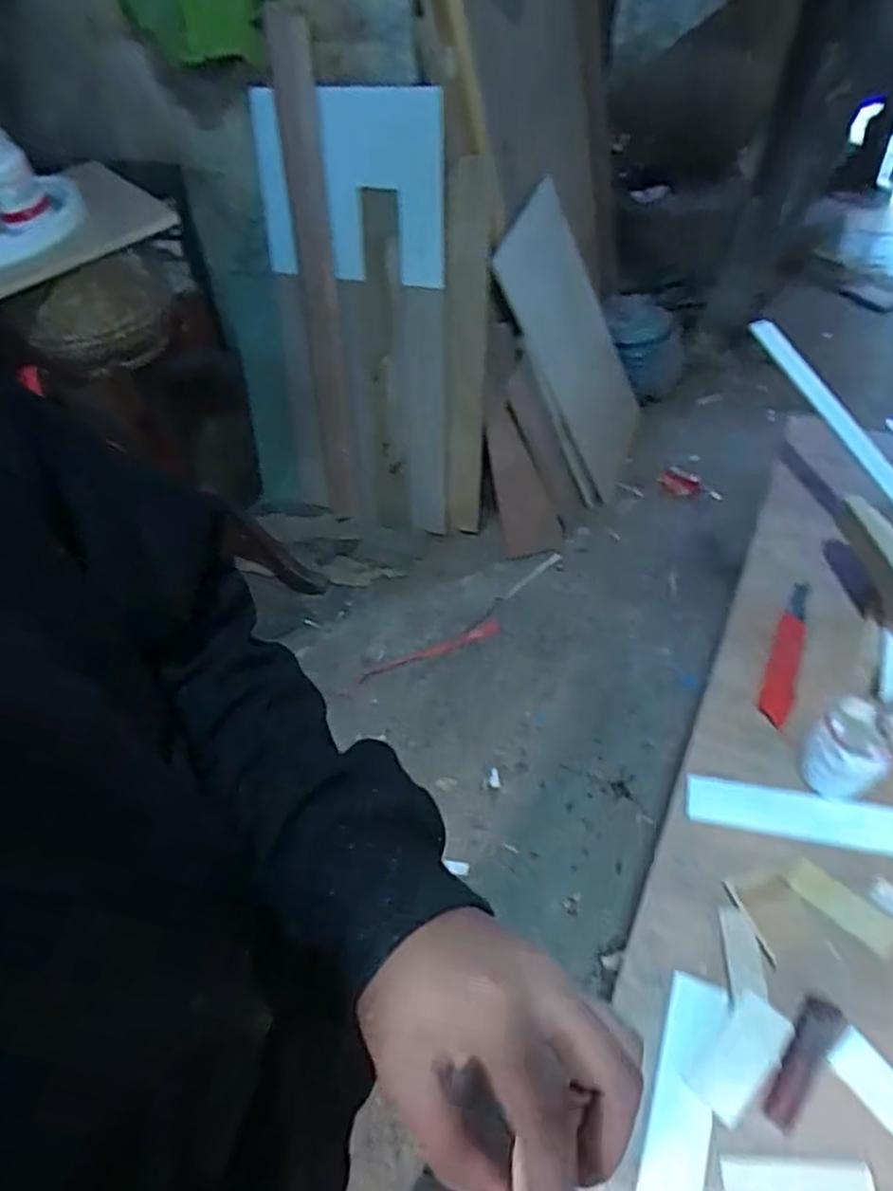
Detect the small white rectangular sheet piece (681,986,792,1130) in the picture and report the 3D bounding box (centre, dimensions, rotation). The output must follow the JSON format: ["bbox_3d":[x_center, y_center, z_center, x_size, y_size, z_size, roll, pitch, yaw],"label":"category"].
[{"bbox_3d":[0.226,0.356,0.570,0.087,0.006,0.045,-44,43,-15],"label":"small white rectangular sheet piece"}]

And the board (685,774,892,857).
[{"bbox_3d":[0.395,0.213,0.672,0.335,0.008,0.048,7,53,11],"label":"board"}]

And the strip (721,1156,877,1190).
[{"bbox_3d":[0.252,0.418,0.526,0.104,0.006,0.026,-1,52,5],"label":"strip"}]

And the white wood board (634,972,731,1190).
[{"bbox_3d":[0.179,0.393,0.561,0.044,0.015,0.187,14,54,16],"label":"white wood board"}]

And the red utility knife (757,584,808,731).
[{"bbox_3d":[0.369,0.058,0.801,0.029,0.025,0.187,17,55,18],"label":"red utility knife"}]

